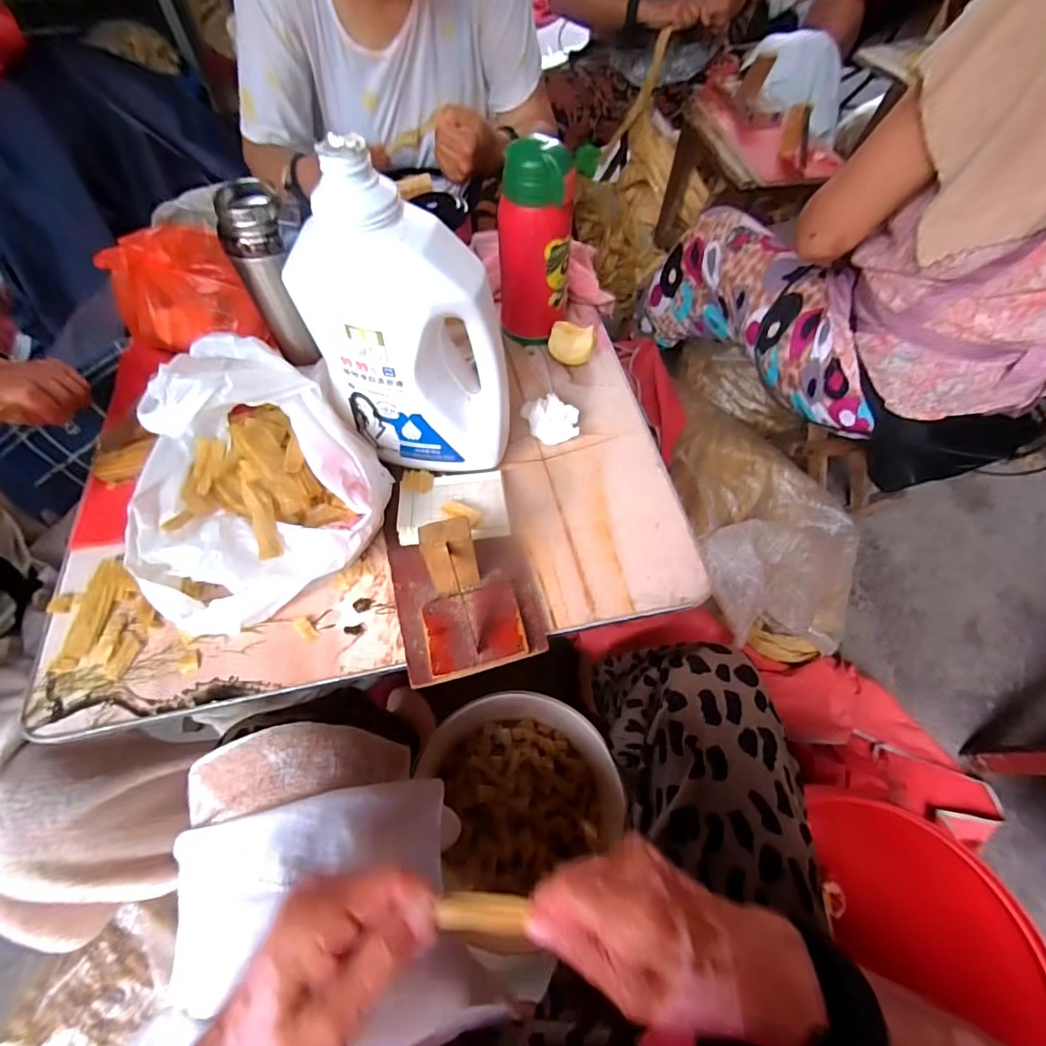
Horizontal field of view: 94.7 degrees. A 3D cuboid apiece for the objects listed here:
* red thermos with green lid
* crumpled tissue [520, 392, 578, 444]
[{"bbox_3d":[0.012,-0.294,0.529,0.077,0.192,0.065,1,62,1],"label":"red thermos with green lid"},{"bbox_3d":[0.029,-0.112,0.519,0.061,0.030,0.047,3,62,2],"label":"crumpled tissue"}]

